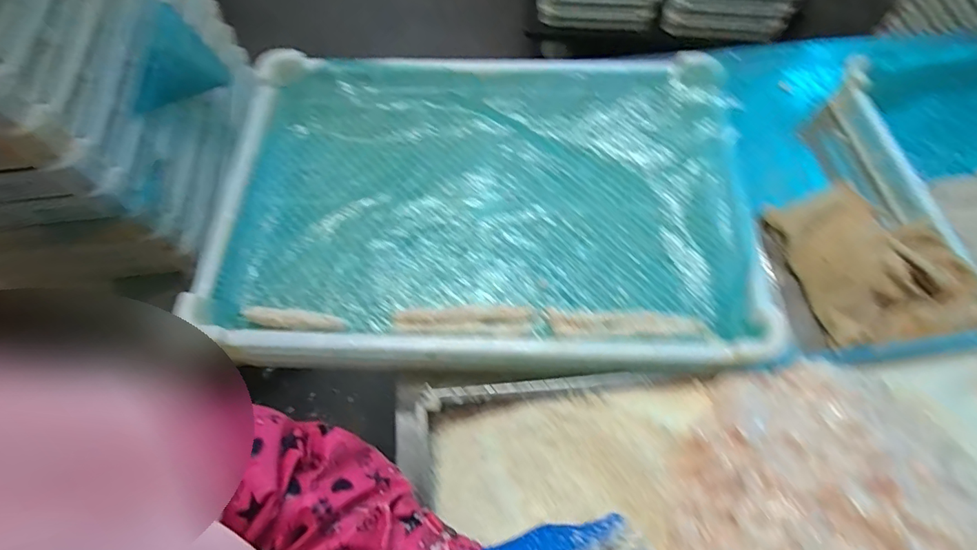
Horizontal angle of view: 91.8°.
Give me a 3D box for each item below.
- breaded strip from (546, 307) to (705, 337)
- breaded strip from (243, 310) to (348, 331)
[{"bbox_3d":[0.141,0.050,0.488,0.155,0.025,0.039,0,66,2],"label":"breaded strip"},{"bbox_3d":[-0.204,0.048,0.504,0.104,0.020,0.015,3,66,3],"label":"breaded strip"}]

